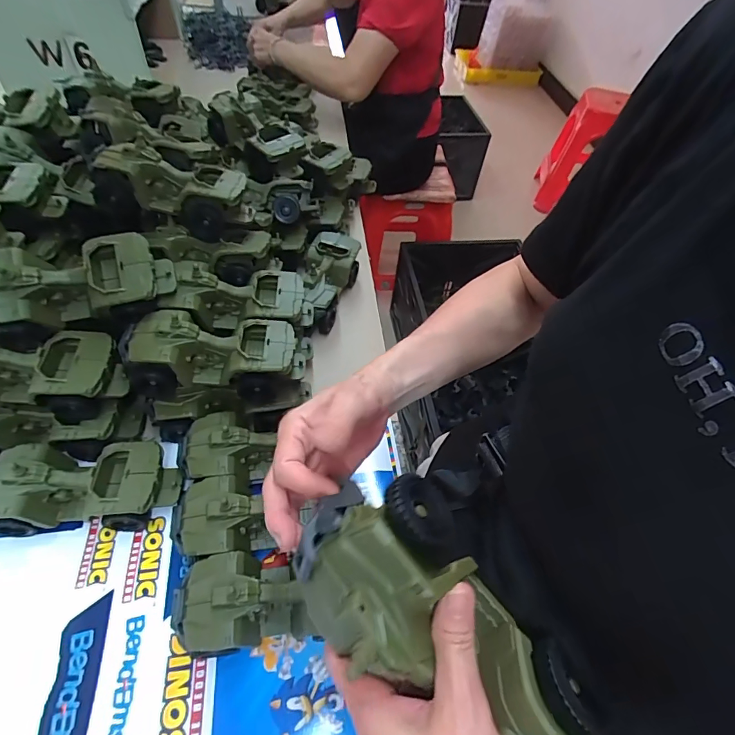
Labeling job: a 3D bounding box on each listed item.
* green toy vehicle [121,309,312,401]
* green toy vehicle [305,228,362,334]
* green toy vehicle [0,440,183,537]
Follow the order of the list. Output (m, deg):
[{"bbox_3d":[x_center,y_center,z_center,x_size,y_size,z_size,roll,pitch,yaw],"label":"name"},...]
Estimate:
[{"bbox_3d":[-0.166,-0.015,0.493,0.187,0.076,0.088,1,53,-6],"label":"green toy vehicle"},{"bbox_3d":[-0.062,-0.137,0.689,0.083,0.075,0.187,7,52,-1],"label":"green toy vehicle"},{"bbox_3d":[-0.305,0.131,0.469,0.183,0.080,0.082,-1,53,-7],"label":"green toy vehicle"}]

